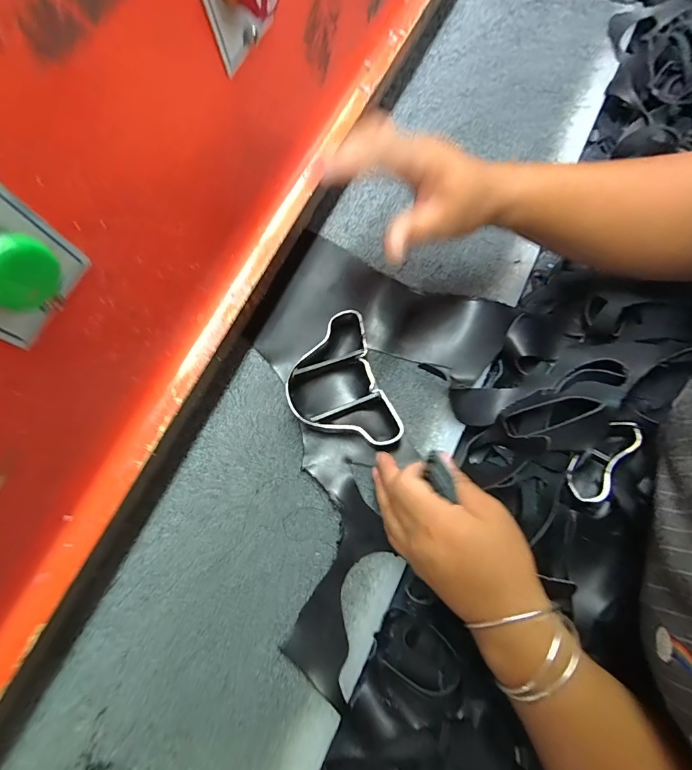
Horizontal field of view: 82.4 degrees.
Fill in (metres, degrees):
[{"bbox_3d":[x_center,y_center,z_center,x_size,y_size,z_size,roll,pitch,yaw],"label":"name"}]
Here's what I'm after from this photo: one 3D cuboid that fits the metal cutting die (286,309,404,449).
[{"bbox_3d":[-0.009,0.004,0.376,0.089,0.036,0.135,-18,74,-2],"label":"metal cutting die"}]

